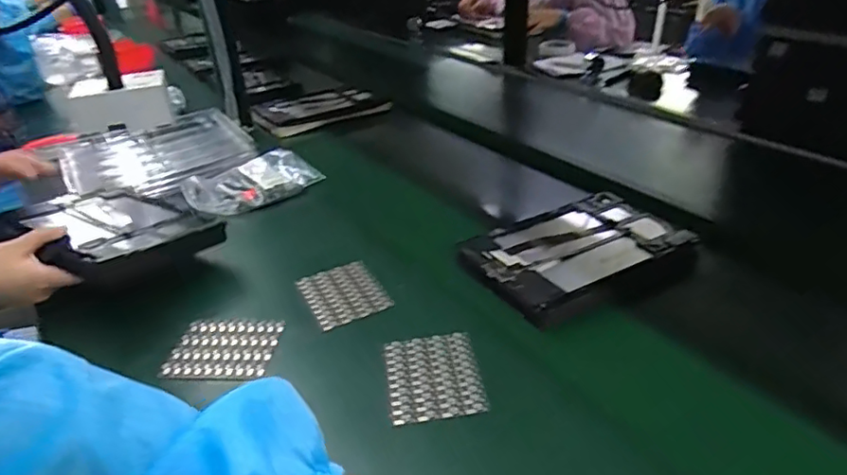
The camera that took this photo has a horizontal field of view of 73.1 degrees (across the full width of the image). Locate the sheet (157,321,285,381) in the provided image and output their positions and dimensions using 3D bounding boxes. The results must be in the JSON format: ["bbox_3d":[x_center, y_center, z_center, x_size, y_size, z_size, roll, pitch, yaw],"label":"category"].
[{"bbox_3d":[-0.196,0.110,0.561,0.100,0.006,0.069,2,42,4],"label":"sheet"}]

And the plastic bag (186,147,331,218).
[{"bbox_3d":[-0.259,-0.082,0.866,0.186,0.037,0.134,-21,34,-27],"label":"plastic bag"}]

